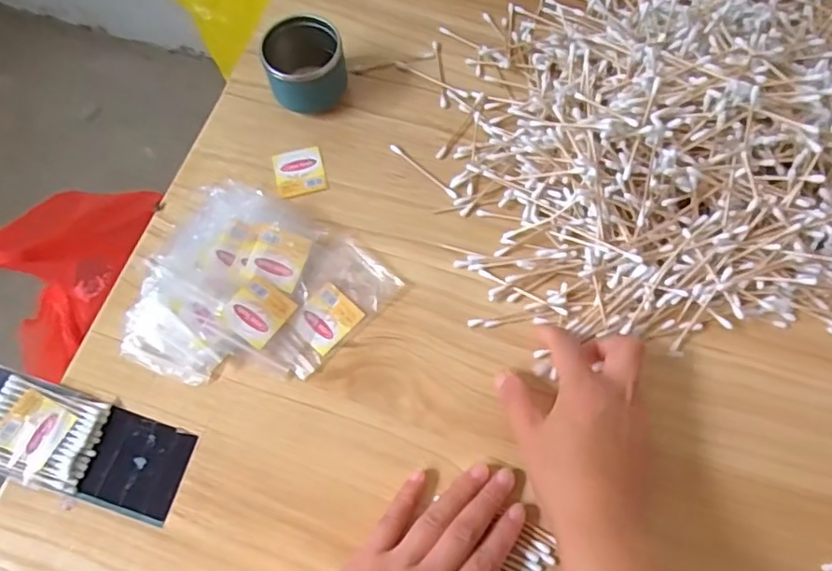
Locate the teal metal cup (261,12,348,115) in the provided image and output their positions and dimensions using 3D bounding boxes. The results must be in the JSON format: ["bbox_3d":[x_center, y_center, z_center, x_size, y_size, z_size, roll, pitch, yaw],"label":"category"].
[{"bbox_3d":[-0.089,-0.174,0.474,0.065,0.053,0.052,-20,69,-7],"label":"teal metal cup"}]

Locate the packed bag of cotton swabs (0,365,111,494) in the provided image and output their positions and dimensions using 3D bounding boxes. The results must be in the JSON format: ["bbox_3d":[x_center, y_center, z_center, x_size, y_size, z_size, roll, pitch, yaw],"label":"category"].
[{"bbox_3d":[-0.268,0.091,0.392,0.116,0.011,0.062,15,70,8],"label":"packed bag of cotton swabs"}]

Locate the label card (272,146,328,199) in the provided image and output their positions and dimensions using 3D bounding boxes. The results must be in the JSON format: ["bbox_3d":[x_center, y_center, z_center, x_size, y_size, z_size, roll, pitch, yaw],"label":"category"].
[{"bbox_3d":[-0.092,-0.089,0.471,0.039,0.008,0.046,-12,66,-10],"label":"label card"}]

